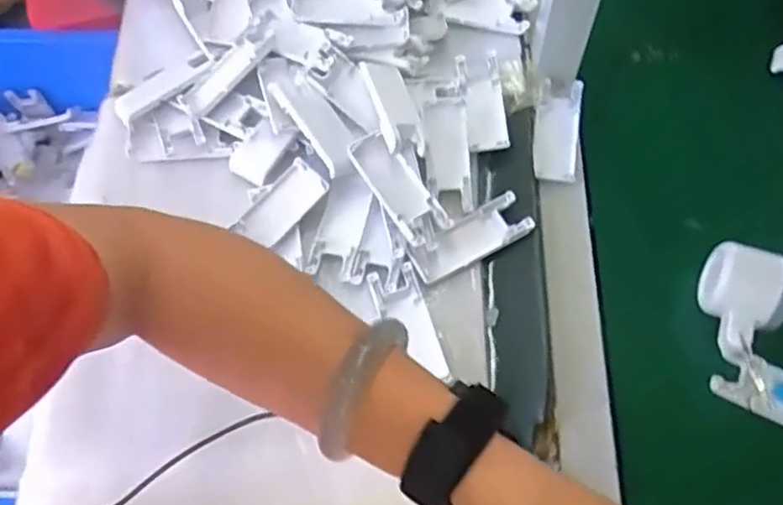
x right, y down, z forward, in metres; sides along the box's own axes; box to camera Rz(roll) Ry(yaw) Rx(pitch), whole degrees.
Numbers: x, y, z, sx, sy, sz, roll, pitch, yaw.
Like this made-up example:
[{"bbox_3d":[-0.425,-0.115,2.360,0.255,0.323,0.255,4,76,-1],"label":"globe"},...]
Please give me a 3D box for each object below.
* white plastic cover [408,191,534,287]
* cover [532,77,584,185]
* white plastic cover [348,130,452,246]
[{"bbox_3d":[0.065,-0.012,0.556,0.106,0.014,0.039,-27,67,-11],"label":"white plastic cover"},{"bbox_3d":[0.152,-0.112,0.607,0.040,0.007,0.109,9,66,6],"label":"cover"},{"bbox_3d":[0.004,-0.053,0.554,0.038,0.017,0.099,-38,85,-15],"label":"white plastic cover"}]

